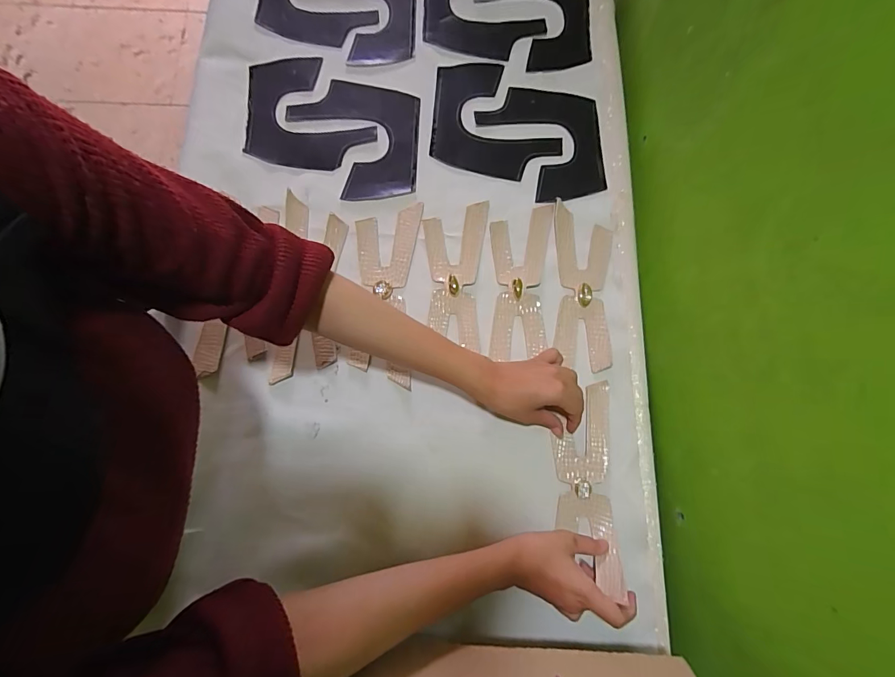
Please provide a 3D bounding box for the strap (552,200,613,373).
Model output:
[{"bbox_3d":[0.175,-0.069,0.523,0.070,0.008,0.212,5,77,0],"label":"strap"}]

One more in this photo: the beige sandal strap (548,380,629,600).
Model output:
[{"bbox_3d":[0.156,0.160,0.459,0.068,0.016,0.218,5,71,0],"label":"beige sandal strap"}]

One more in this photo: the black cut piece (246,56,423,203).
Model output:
[{"bbox_3d":[-0.160,-0.295,0.567,0.236,0.008,0.216,2,77,-2],"label":"black cut piece"}]

